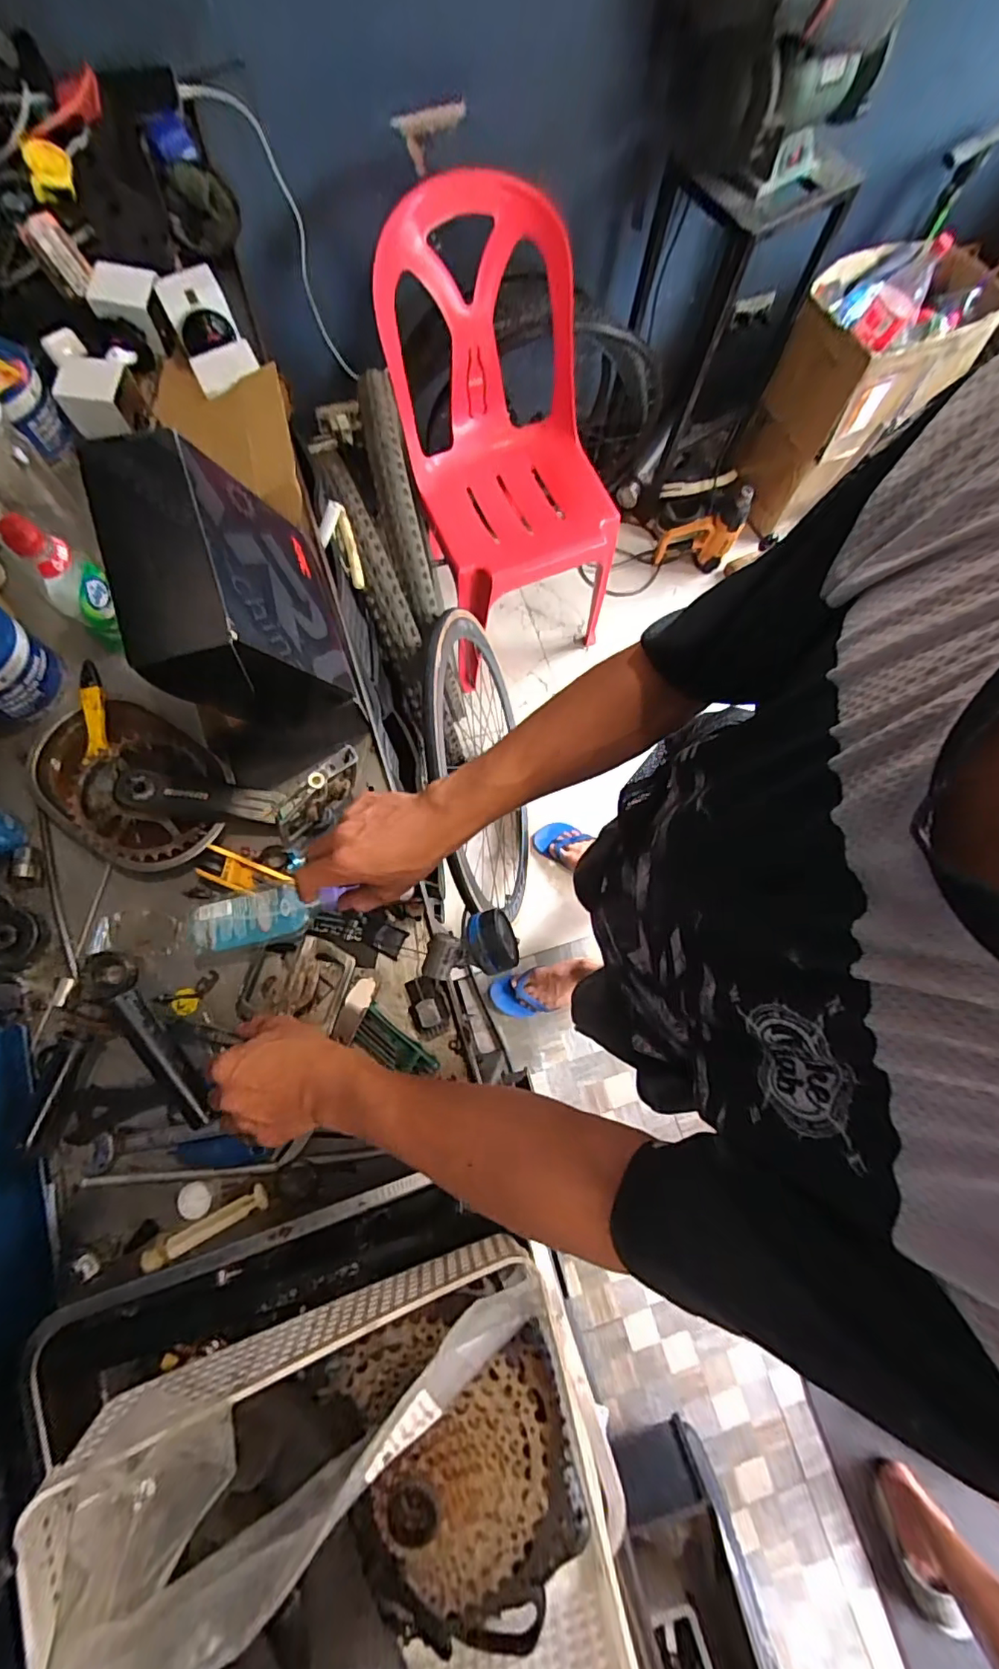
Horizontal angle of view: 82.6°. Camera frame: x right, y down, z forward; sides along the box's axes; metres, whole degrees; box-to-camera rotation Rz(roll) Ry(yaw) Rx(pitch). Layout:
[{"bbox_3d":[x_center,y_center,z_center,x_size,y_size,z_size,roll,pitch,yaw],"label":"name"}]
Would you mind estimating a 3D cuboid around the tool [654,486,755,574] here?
[{"bbox_3d":[0.567,-0.849,1.583,0.192,0.222,0.084,24,77,4],"label":"tool"}]

